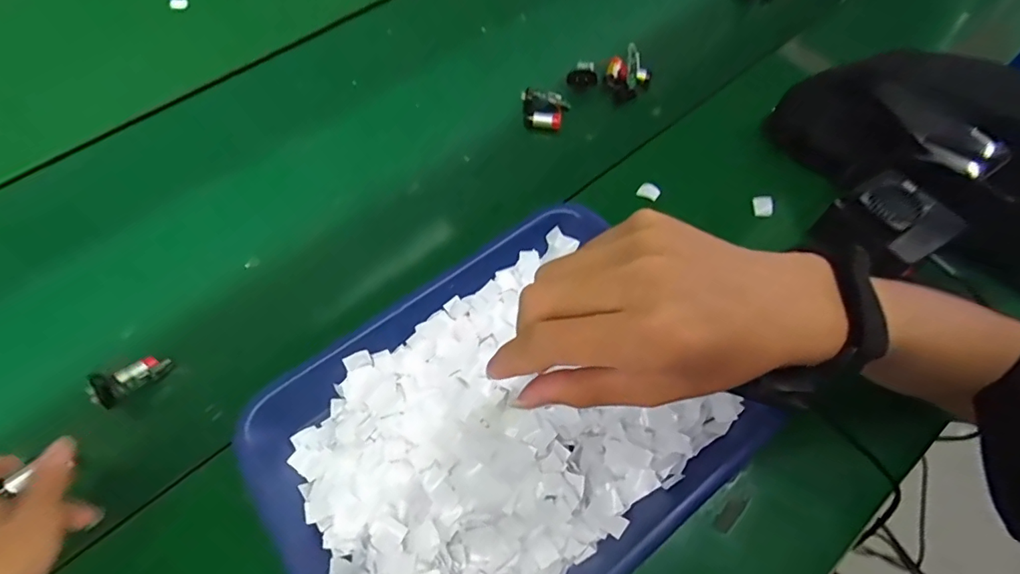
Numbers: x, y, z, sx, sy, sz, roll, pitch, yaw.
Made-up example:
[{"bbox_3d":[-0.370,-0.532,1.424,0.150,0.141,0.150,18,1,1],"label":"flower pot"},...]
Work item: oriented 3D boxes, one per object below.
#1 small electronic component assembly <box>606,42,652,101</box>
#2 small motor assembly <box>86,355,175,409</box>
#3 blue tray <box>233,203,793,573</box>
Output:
[{"bbox_3d":[0.131,-0.240,0.534,0.048,0.032,0.049,14,65,8],"label":"small electronic component assembly"},{"bbox_3d":[-0.303,0.074,0.393,0.055,0.025,0.018,-28,64,-39],"label":"small motor assembly"},{"bbox_3d":[-0.005,0.095,0.360,0.334,0.035,0.254,-35,68,-14],"label":"blue tray"}]

